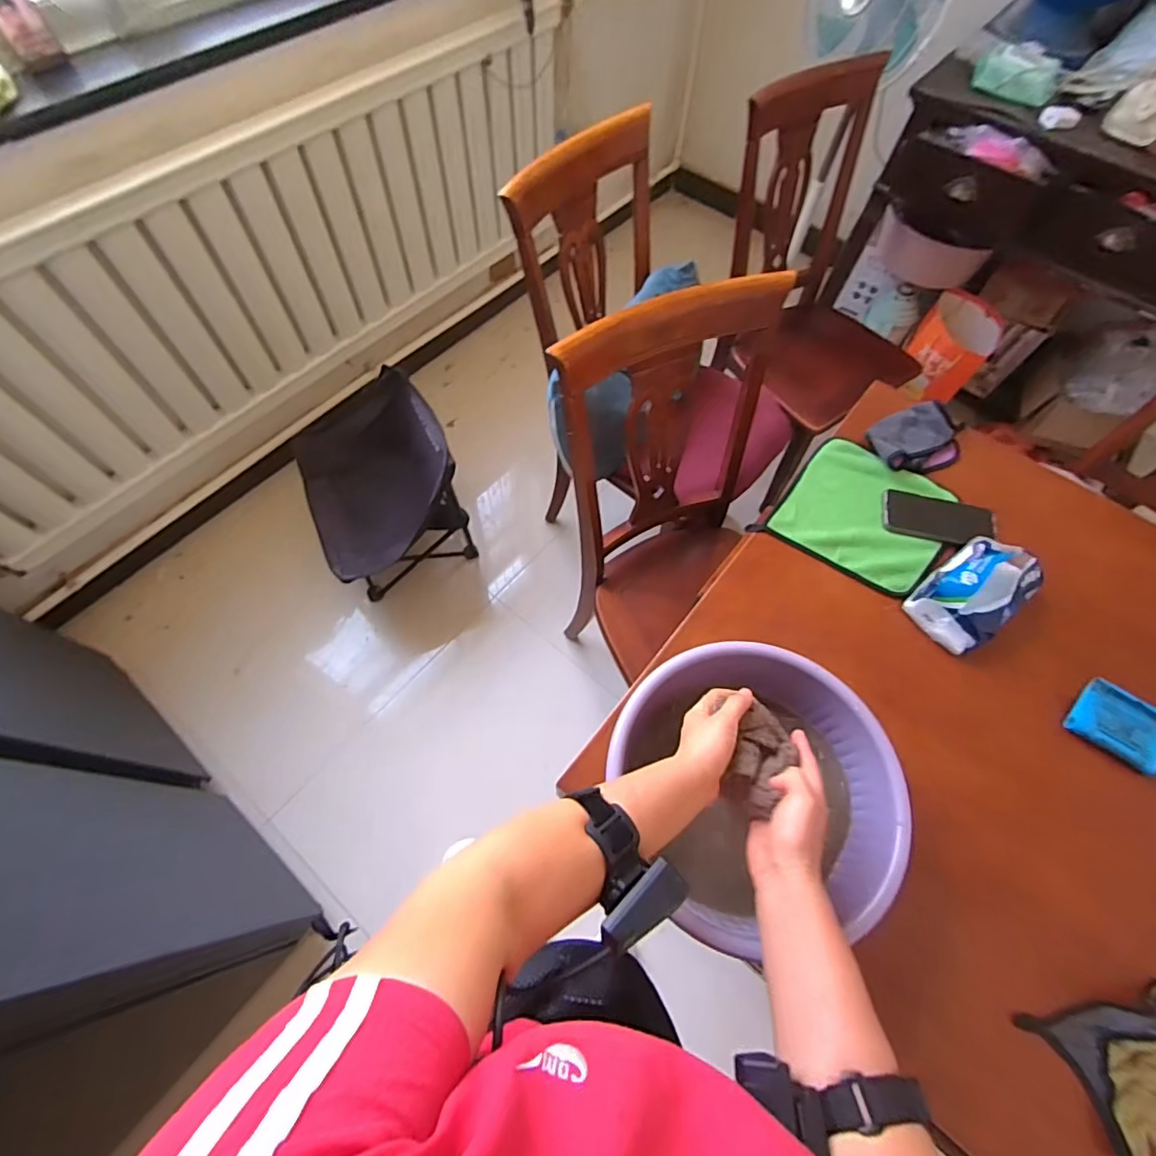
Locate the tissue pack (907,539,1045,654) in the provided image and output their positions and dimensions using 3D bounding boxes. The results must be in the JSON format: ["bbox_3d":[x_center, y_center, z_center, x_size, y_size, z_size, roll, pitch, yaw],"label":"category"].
[{"bbox_3d":[0.538,0.017,0.721,0.167,0.059,0.100,-35,70,-18],"label":"tissue pack"}]

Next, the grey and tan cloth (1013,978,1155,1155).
[{"bbox_3d":[0.540,0.476,0.522,0.154,0.023,0.112,-12,64,-8],"label":"grey and tan cloth"}]

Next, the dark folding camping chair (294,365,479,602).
[{"bbox_3d":[-0.533,-0.236,1.440,0.366,0.420,0.447,-30,68,-16],"label":"dark folding camping chair"}]

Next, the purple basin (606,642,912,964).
[{"bbox_3d":[0.187,0.222,0.584,0.270,0.105,0.285,1,63,-2],"label":"purple basin"}]

